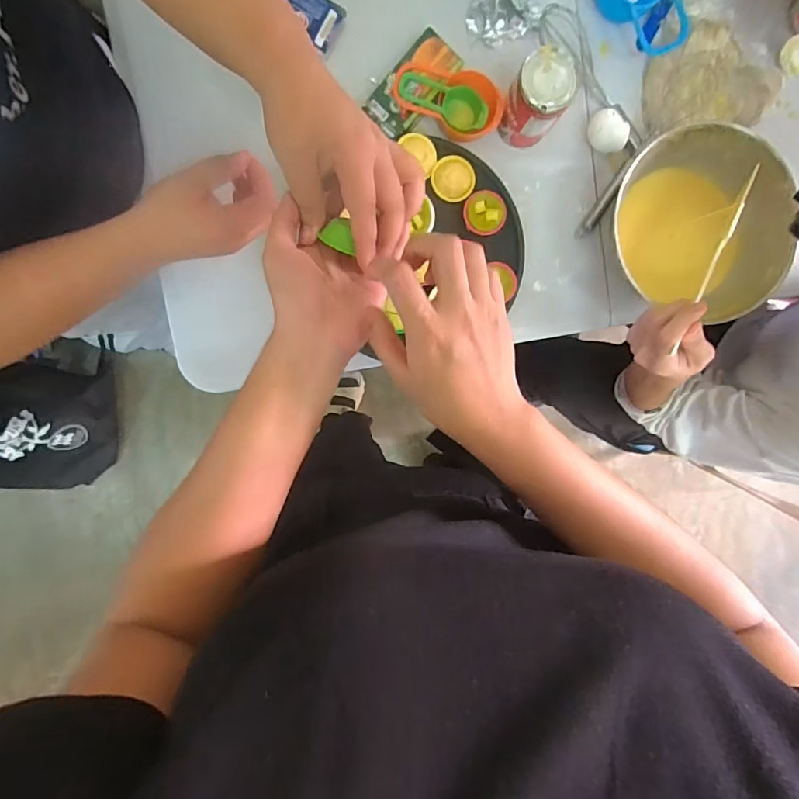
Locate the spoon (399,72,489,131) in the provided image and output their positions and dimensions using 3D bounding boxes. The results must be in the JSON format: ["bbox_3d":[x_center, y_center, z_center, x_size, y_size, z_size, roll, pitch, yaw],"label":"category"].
[{"bbox_3d":[0.056,-0.381,0.620,0.117,0.027,0.045,18,94,-6],"label":"spoon"}]

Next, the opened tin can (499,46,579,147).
[{"bbox_3d":[0.167,-0.365,0.593,0.067,0.092,0.075,27,93,-6],"label":"opened tin can"}]

